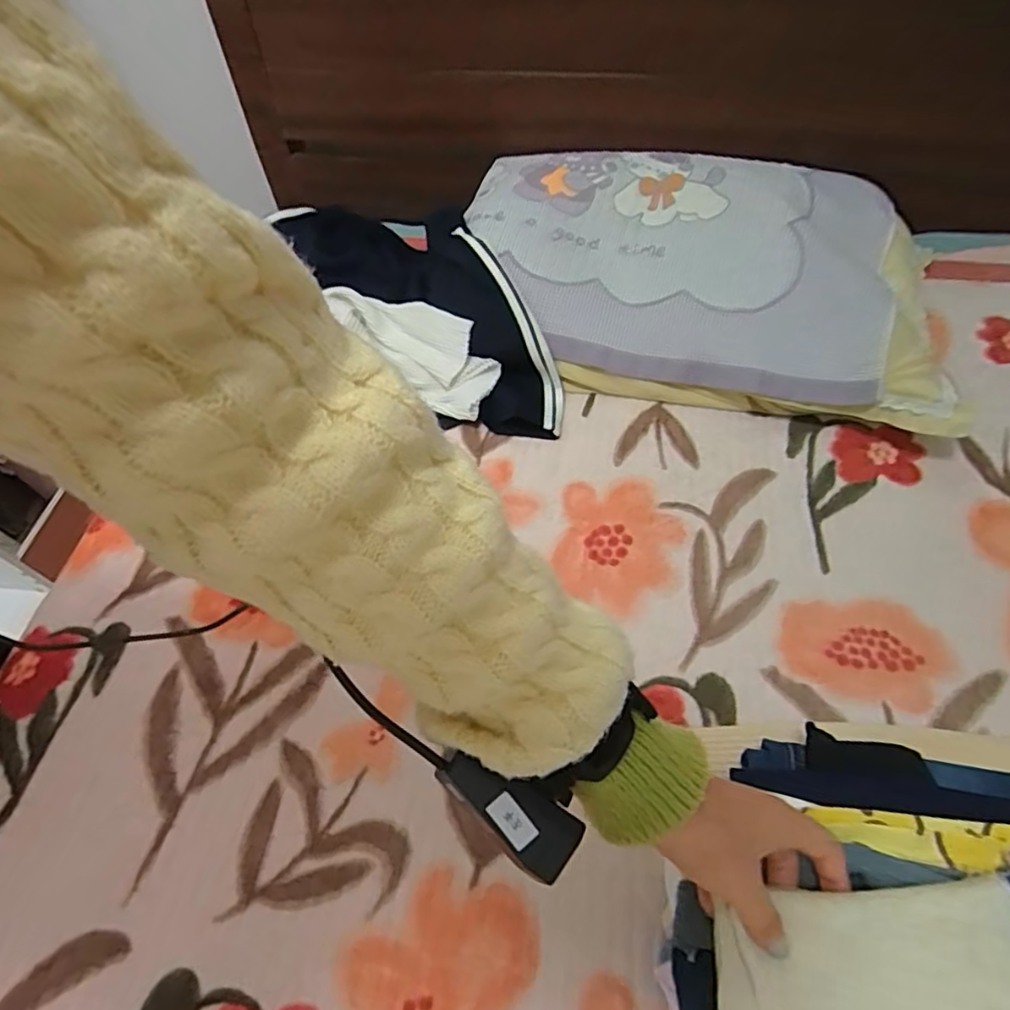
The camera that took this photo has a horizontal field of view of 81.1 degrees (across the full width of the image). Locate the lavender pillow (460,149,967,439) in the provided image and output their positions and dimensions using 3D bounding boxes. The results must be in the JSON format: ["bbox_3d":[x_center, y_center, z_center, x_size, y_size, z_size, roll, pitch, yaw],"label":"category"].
[{"bbox_3d":[0.231,-0.306,0.750,0.592,0.111,0.383,11,76,11],"label":"lavender pillow"}]

